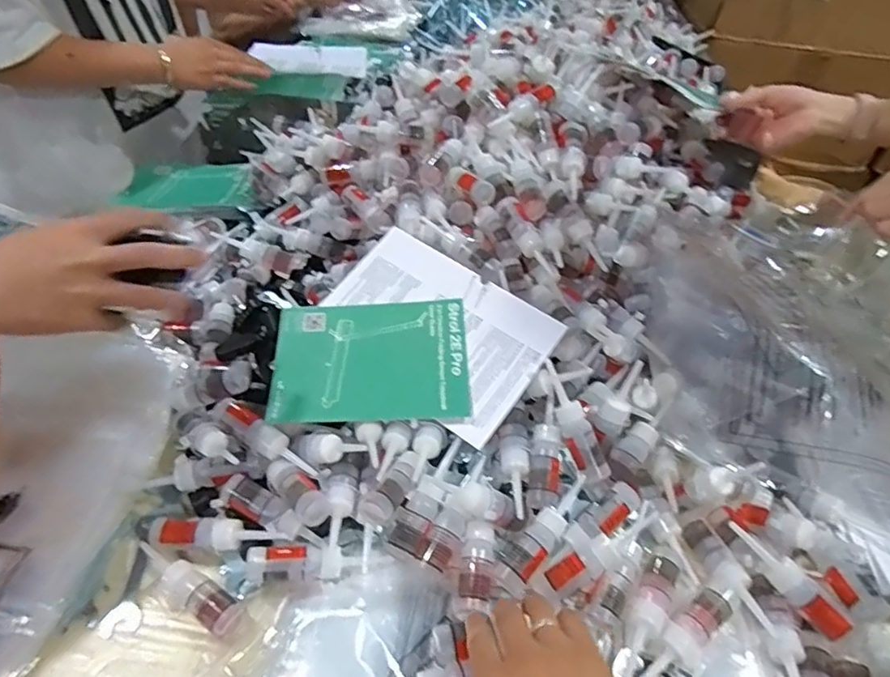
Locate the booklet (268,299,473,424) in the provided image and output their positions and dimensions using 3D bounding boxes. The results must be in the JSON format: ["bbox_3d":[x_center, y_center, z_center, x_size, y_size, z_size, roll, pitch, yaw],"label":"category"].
[{"bbox_3d":[-0.067,0.018,0.531,0.174,0.010,0.122,-3,58,-1],"label":"booklet"}]

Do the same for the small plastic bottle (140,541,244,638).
[{"bbox_3d":[-0.198,0.190,0.443,0.105,0.025,0.028,22,46,18],"label":"small plastic bottle"}]

